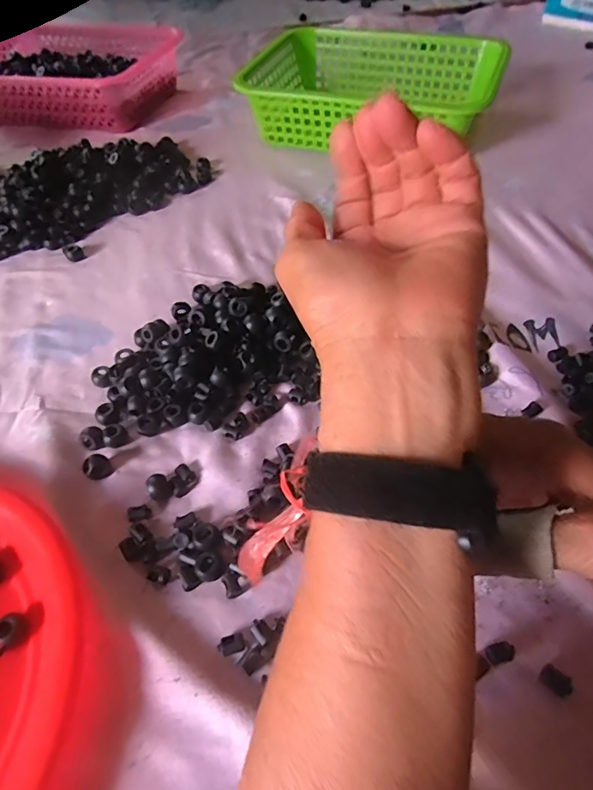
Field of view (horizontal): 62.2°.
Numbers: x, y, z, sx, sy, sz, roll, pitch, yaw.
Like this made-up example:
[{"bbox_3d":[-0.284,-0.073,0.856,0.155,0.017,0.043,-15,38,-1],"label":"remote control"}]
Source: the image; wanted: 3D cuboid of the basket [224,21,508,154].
[{"bbox_3d":[0.094,-0.396,0.632,0.289,0.068,0.205,14,56,11],"label":"basket"}]

